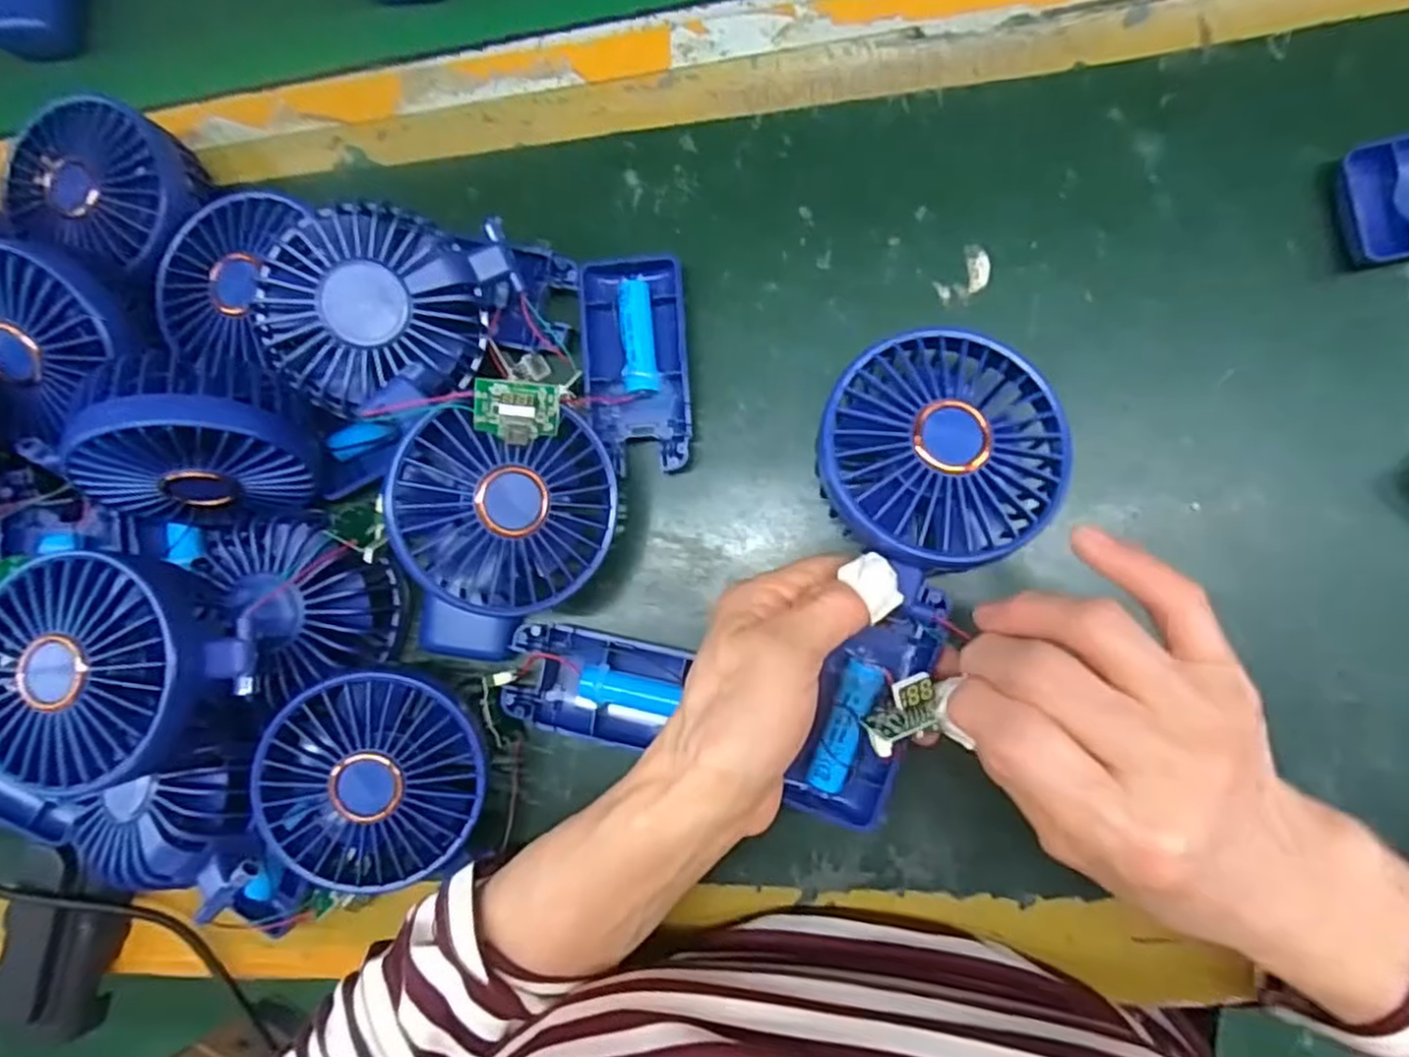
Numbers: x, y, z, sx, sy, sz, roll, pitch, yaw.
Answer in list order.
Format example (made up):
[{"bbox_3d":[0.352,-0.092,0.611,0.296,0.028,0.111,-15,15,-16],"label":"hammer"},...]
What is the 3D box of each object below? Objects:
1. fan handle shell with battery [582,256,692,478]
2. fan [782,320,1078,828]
[{"bbox_3d":[-0.028,-0.071,0.325,0.043,0.017,0.091,-5,86,9],"label":"fan handle shell with battery"},{"bbox_3d":[0.072,0.020,0.261,0.079,0.050,0.179,14,91,10],"label":"fan"}]

